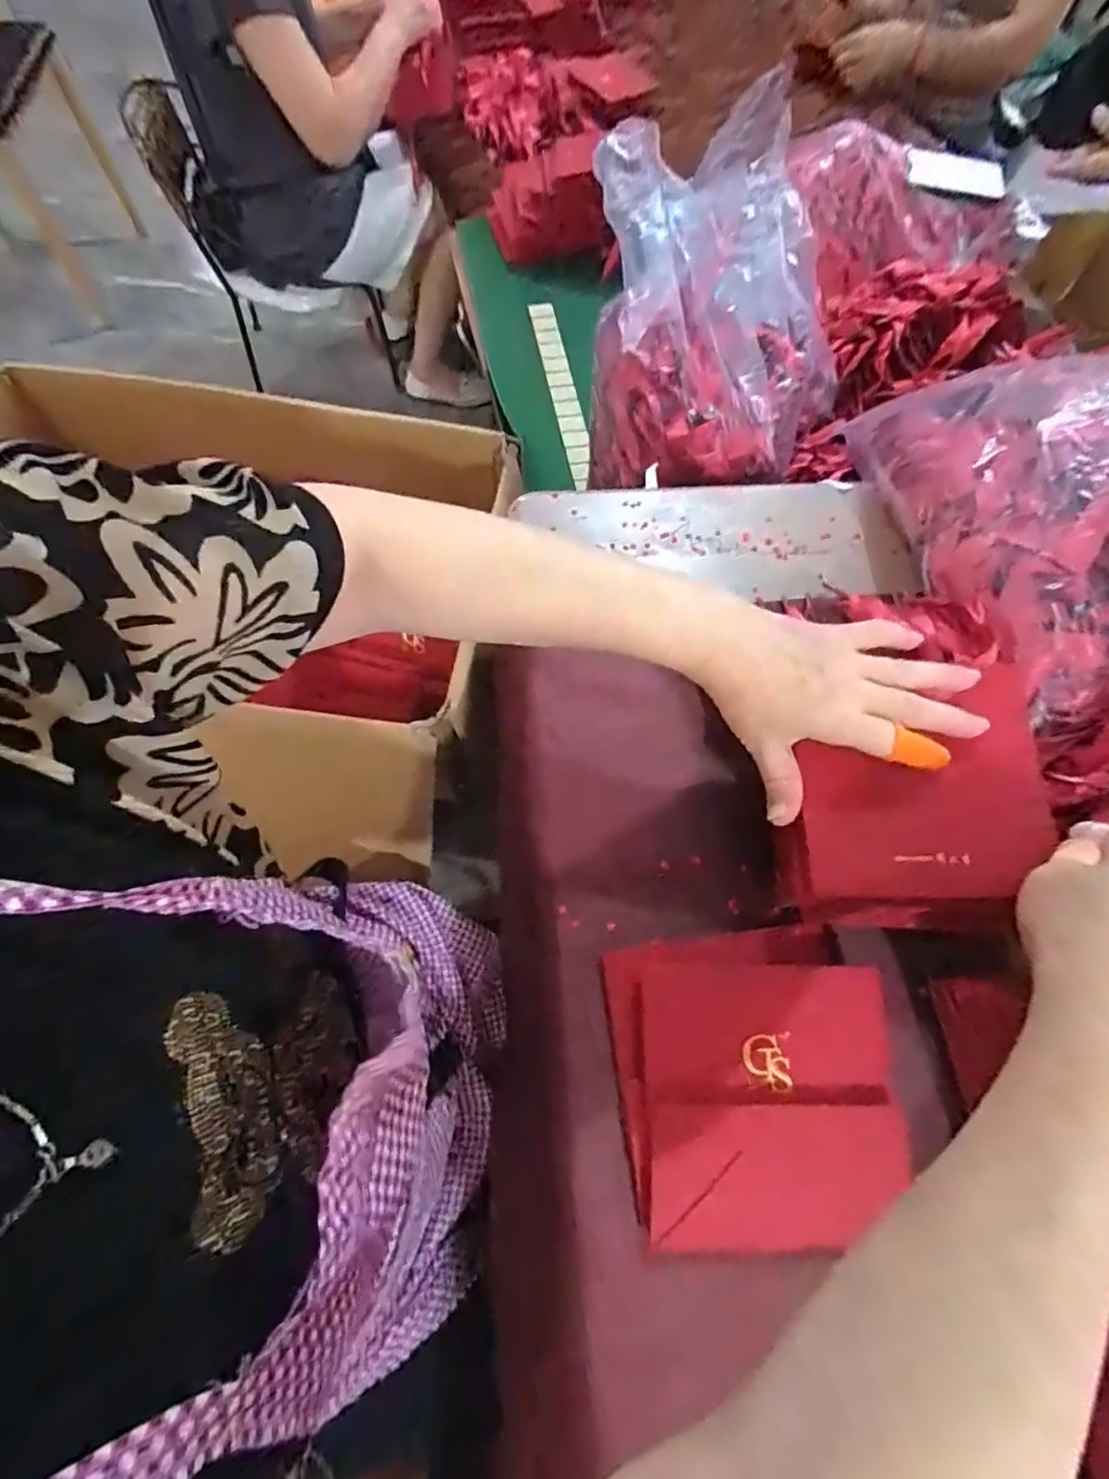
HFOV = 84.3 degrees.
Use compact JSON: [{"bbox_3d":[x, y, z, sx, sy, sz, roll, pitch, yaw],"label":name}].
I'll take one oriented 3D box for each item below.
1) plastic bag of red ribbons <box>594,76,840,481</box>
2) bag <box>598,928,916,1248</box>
[{"bbox_3d":[0.151,-0.448,0.601,0.211,0.172,0.325,7,67,1],"label":"plastic bag of red ribbons"},{"bbox_3d":[0.114,0.189,0.345,0.152,0.032,0.151,-6,67,-4],"label":"bag"}]

